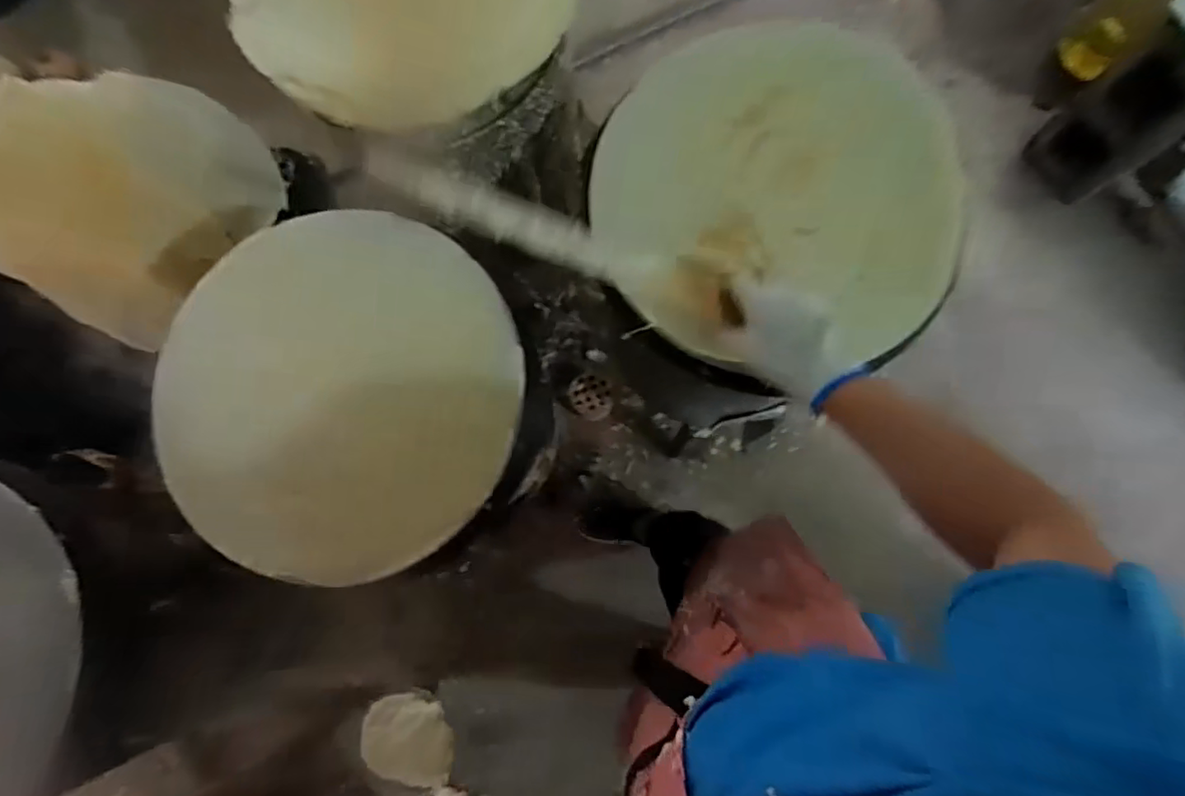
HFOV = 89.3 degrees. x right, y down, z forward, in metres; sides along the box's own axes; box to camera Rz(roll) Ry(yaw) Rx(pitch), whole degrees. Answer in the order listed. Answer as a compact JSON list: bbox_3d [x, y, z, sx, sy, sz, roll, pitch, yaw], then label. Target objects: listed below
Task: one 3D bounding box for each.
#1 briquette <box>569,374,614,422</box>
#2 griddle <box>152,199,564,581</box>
[{"bbox_3d":[-0.002,0.001,1.351,0.095,0.081,0.089,0,78,1],"label":"briquette"},{"bbox_3d":[-0.256,-0.008,0.643,0.377,0.070,0.378,1,79,-3],"label":"griddle"}]

